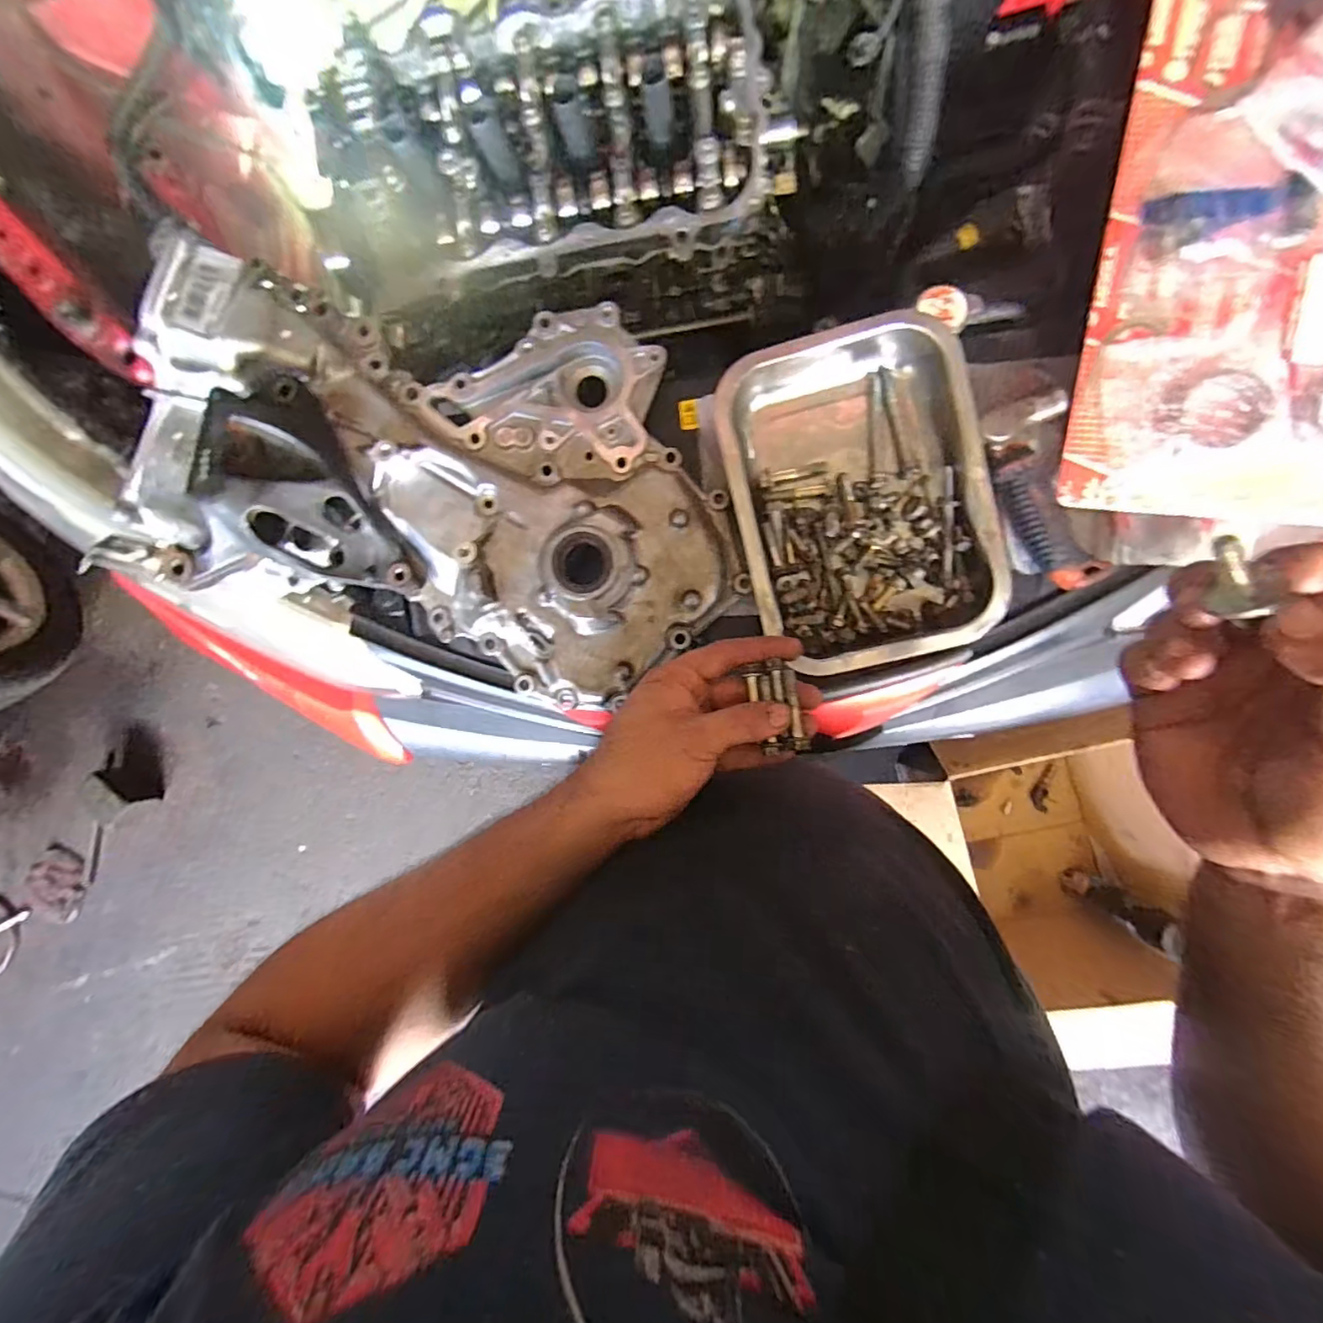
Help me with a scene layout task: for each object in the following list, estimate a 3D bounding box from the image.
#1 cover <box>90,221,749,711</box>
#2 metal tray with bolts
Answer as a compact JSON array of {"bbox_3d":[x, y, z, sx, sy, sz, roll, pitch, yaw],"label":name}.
[{"bbox_3d":[-0.170,-0.163,0.453,0.479,0.108,0.319,19,88,9],"label":"cover"},{"bbox_3d":[0.156,-0.126,0.448,0.184,0.061,0.253,-12,84,6],"label":"metal tray with bolts"}]

